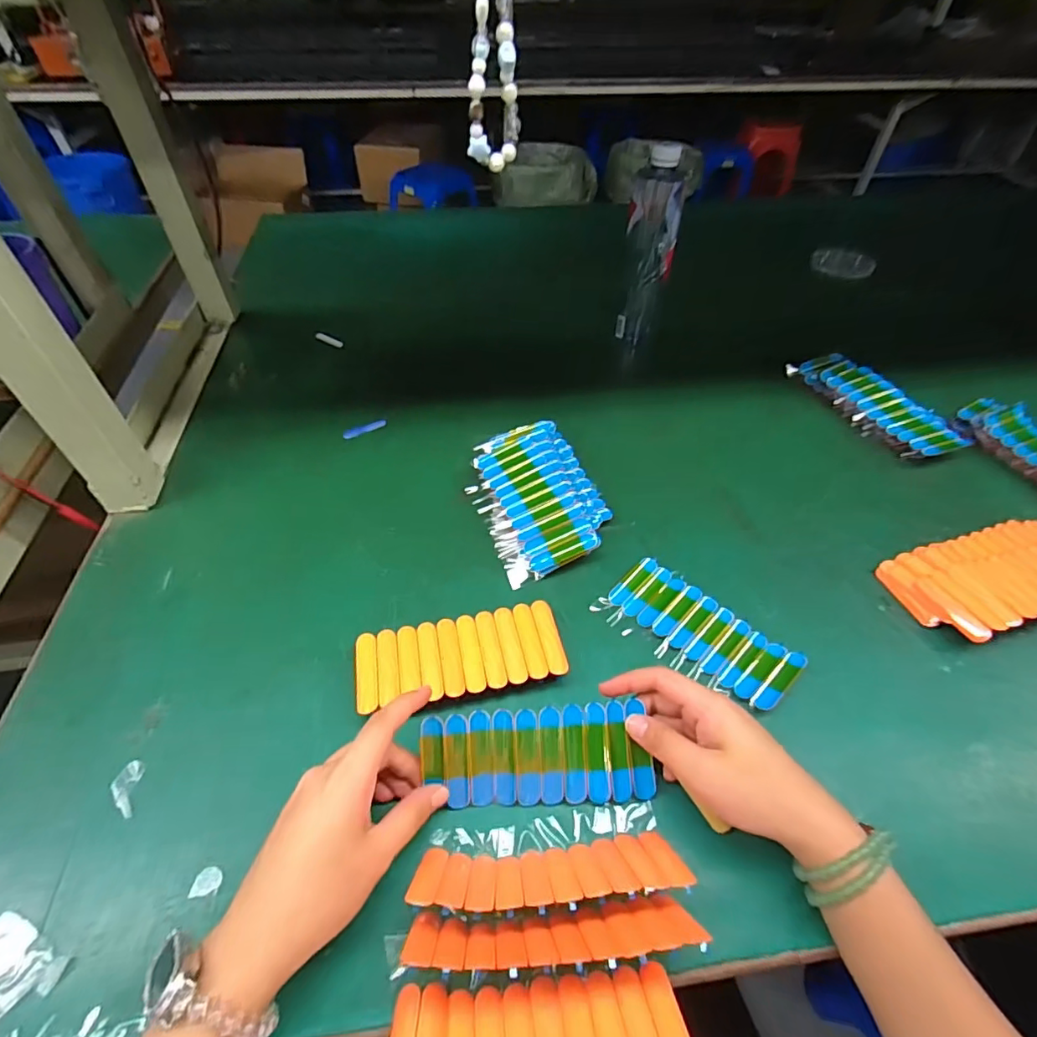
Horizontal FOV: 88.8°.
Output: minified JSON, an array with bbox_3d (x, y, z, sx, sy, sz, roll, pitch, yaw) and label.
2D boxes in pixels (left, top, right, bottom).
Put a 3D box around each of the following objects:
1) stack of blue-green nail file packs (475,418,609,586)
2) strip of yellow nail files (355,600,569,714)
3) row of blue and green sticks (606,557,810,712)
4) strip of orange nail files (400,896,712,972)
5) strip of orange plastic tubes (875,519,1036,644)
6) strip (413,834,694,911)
[{"bbox_3d":[0.018,-0.029,0.521,0.116,0.032,0.178,-15,50,-14],"label":"stack of blue-green nail file packs"},{"bbox_3d":[-0.044,0.107,0.406,0.151,0.022,0.065,-10,49,-9],"label":"strip of yellow nail files"},{"bbox_3d":[0.150,0.090,0.434,0.149,0.008,0.063,34,55,29],"label":"row of blue and green sticks"},{"bbox_3d":[0.017,0.221,0.282,0.148,0.059,0.007,-3,73,-2],"label":"strip of orange nail files"},{"bbox_3d":[0.418,0.050,0.456,0.175,0.032,0.089,-13,50,-12],"label":"strip of orange plastic tubes"},{"bbox_3d":[0.017,0.203,0.305,0.150,0.061,0.006,-3,82,-4],"label":"strip"}]

